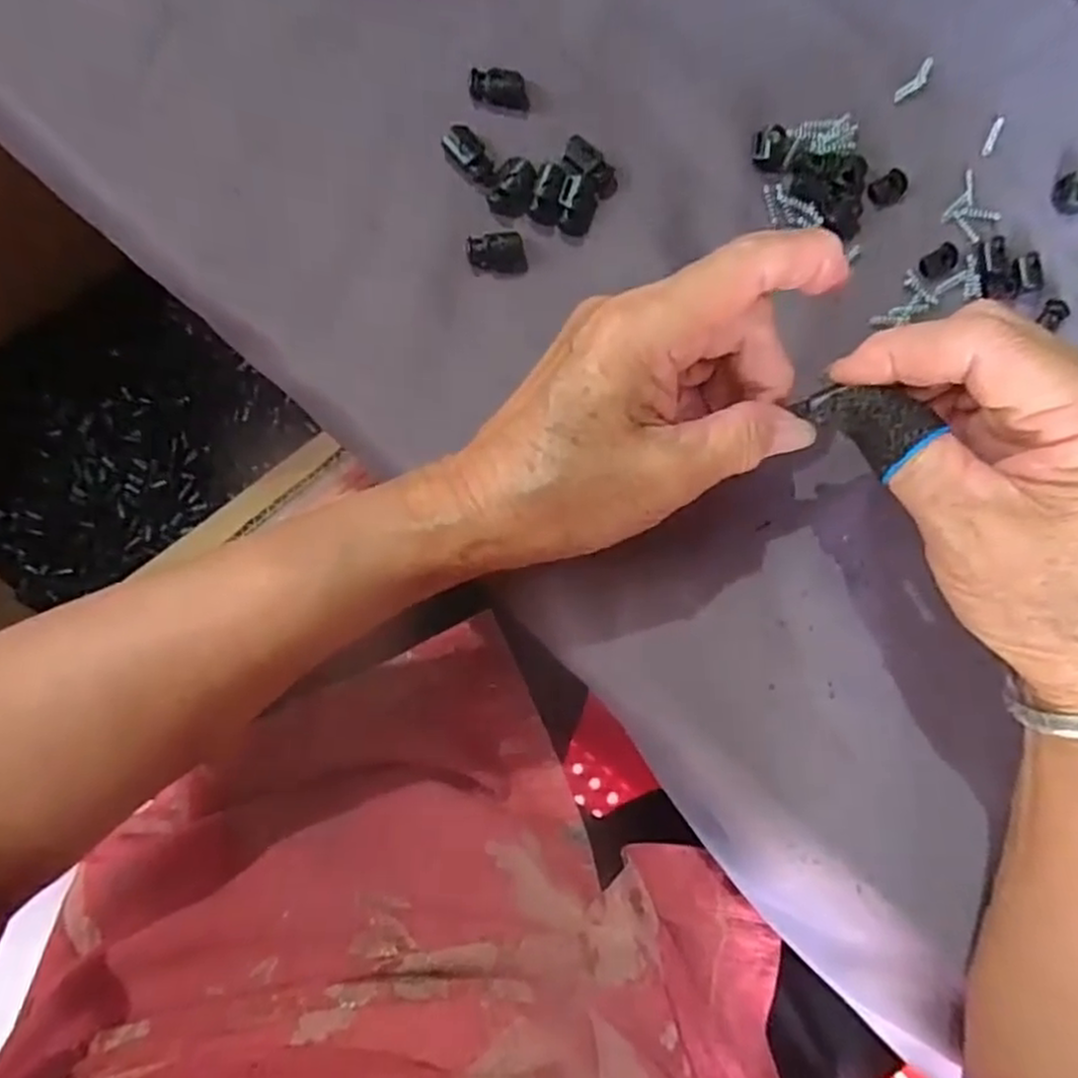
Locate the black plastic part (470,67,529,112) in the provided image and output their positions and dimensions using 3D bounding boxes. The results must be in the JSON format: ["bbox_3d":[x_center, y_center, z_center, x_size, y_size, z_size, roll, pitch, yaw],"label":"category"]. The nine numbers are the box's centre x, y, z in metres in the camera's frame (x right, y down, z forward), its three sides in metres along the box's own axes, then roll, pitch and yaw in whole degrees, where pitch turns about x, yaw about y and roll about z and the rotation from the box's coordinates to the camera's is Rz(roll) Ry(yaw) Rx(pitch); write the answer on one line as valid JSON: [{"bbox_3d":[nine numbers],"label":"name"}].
[{"bbox_3d":[-0.015,-0.172,0.278,0.022,0.005,0.013,3,87,-5],"label":"black plastic part"}]

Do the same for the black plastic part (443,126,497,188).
[{"bbox_3d":[-0.025,-0.145,0.276,0.025,0.004,0.013,44,85,-2],"label":"black plastic part"}]

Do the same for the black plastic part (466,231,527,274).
[{"bbox_3d":[-0.016,-0.108,0.277,0.022,0.006,0.013,-2,88,-5],"label":"black plastic part"}]

